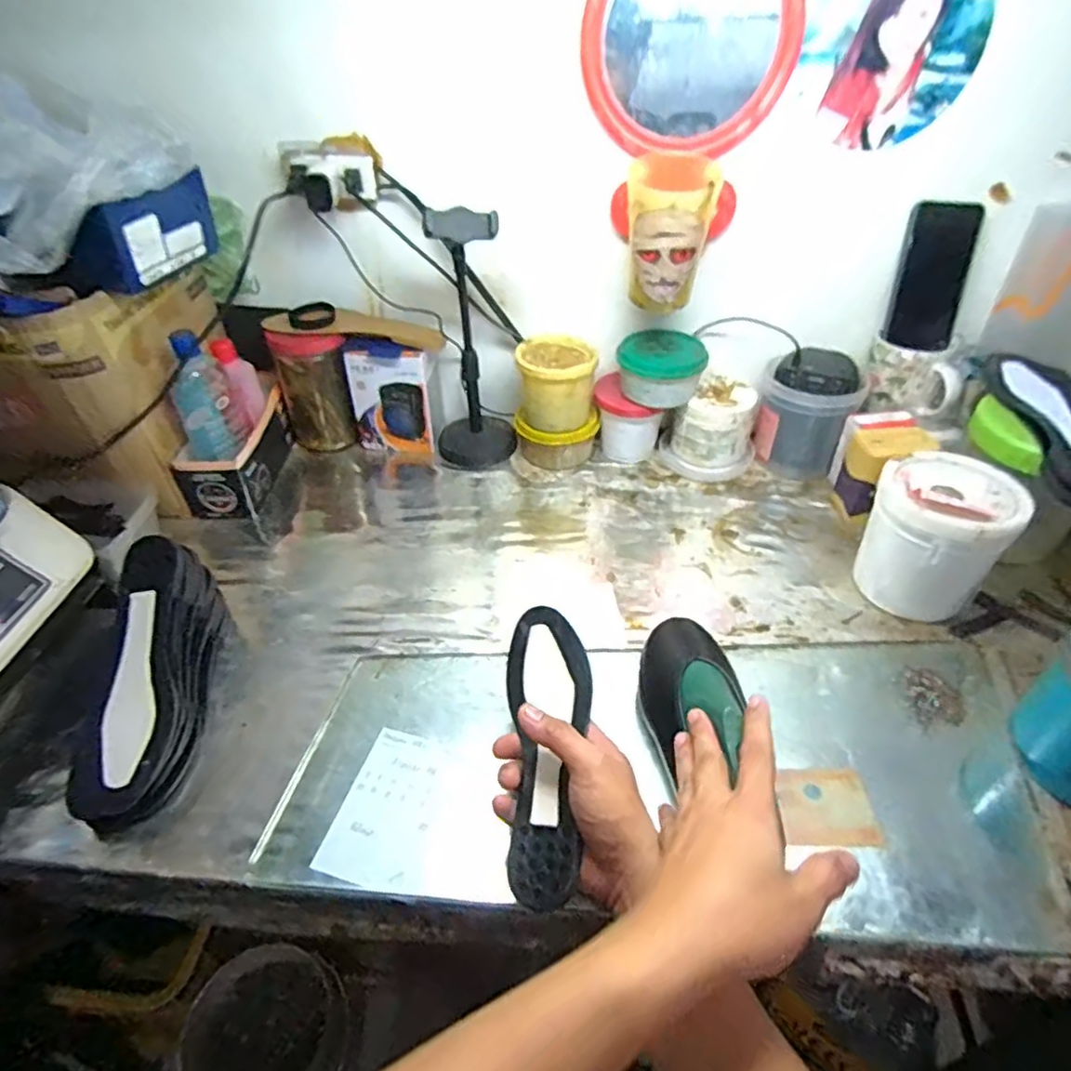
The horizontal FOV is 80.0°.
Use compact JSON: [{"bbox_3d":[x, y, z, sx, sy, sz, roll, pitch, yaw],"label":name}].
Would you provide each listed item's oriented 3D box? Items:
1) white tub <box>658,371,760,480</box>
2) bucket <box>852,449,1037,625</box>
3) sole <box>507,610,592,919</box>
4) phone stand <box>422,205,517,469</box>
[{"bbox_3d":[0.236,-0.147,0.861,0.094,0.104,0.095,-1,40,1],"label":"white tub"},{"bbox_3d":[0.405,0.002,0.654,0.118,0.141,0.130,24,46,26],"label":"bucket"},{"bbox_3d":[0.007,0.162,0.504,0.066,0.026,0.228,2,49,3],"label":"sole"},{"bbox_3d":[-0.085,-0.239,0.810,0.107,0.332,0.118,-2,40,-2],"label":"phone stand"}]

